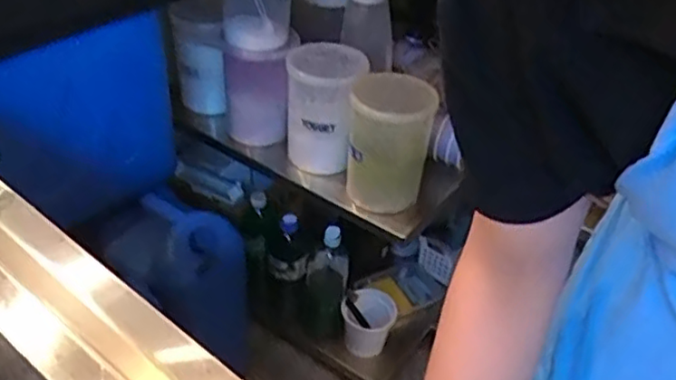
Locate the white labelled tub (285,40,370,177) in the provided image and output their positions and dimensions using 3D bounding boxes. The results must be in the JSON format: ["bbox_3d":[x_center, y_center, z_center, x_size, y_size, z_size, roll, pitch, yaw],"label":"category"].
[{"bbox_3d":[-0.024,-0.136,1.097,0.128,0.189,0.157,4,39,-2],"label":"white labelled tub"}]

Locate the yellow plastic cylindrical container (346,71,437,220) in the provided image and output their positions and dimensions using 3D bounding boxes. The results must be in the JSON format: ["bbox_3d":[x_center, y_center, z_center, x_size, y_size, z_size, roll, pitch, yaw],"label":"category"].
[{"bbox_3d":[0.079,-0.071,1.013,0.122,0.208,0.127,3,39,-3],"label":"yellow plastic cylindrical container"}]

